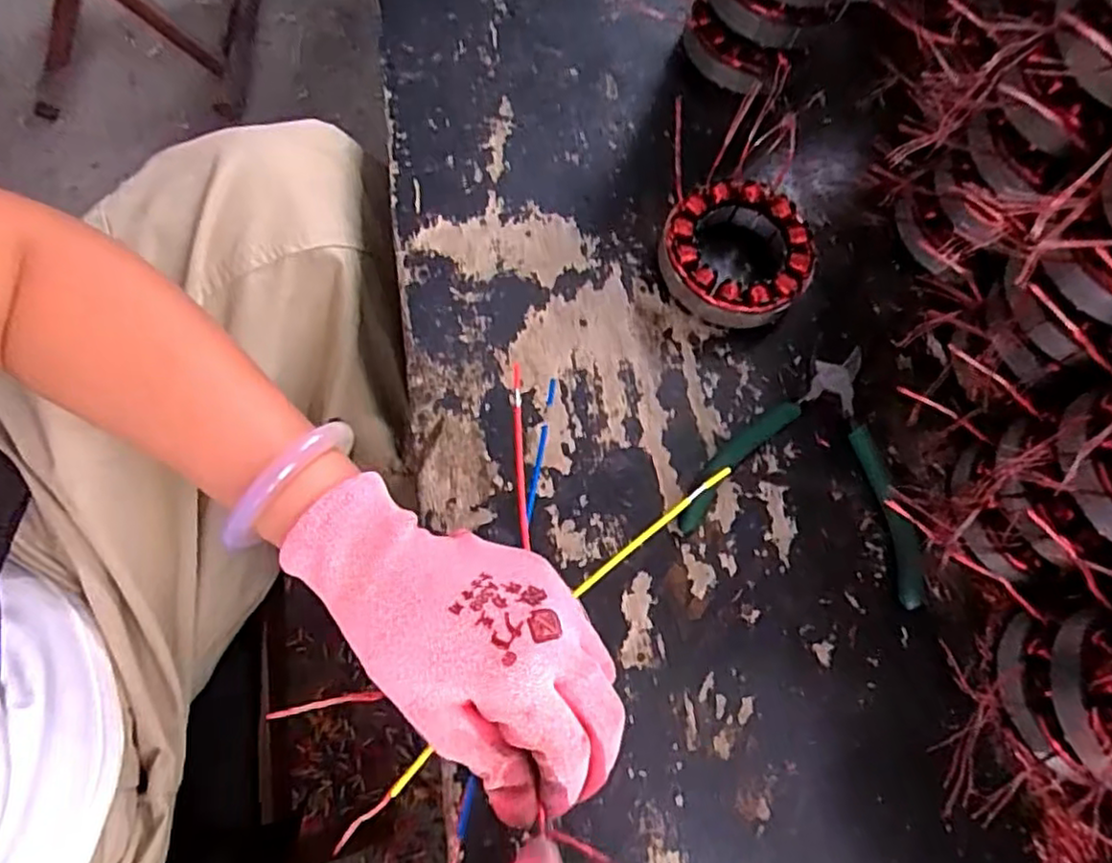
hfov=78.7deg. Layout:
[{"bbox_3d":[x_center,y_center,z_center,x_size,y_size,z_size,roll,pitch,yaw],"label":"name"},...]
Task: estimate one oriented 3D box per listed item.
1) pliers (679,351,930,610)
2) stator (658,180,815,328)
[{"bbox_3d":[0.147,0.011,0.372,0.127,0.020,0.134,19,71,4],"label":"pliers"},{"bbox_3d":[0.108,-0.107,0.404,0.086,0.029,0.085,1,71,-2],"label":"stator"}]

